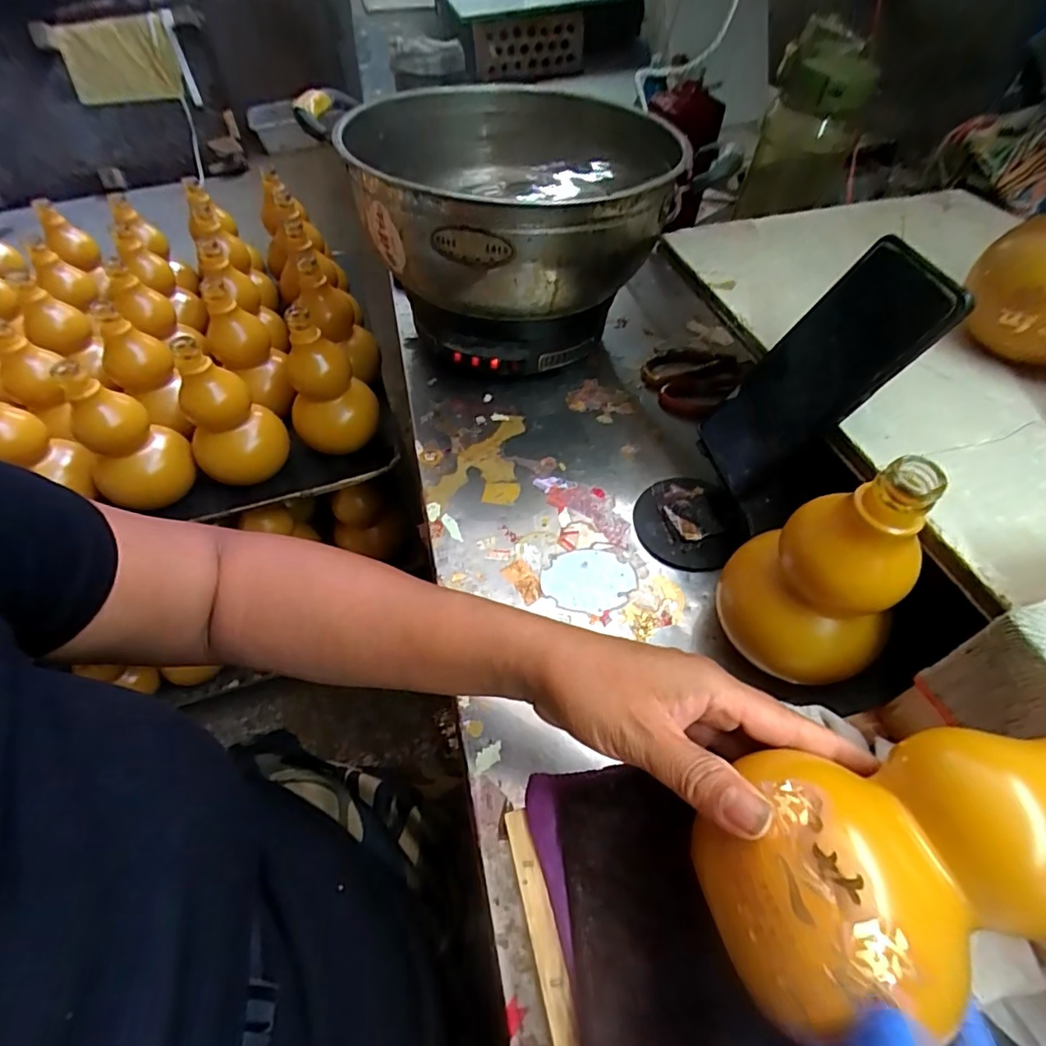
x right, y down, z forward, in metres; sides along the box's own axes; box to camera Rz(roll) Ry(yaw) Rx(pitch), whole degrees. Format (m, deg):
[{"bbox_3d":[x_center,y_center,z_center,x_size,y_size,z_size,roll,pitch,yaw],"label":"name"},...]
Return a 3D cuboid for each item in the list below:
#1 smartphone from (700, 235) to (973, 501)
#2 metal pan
[{"bbox_3d":[0.183,-0.092,0.355,0.015,0.162,0.075,14,44,-29],"label":"smartphone"},{"bbox_3d":[-0.016,-0.312,0.523,0.291,0.116,0.288,-2,51,3],"label":"metal pan"}]

